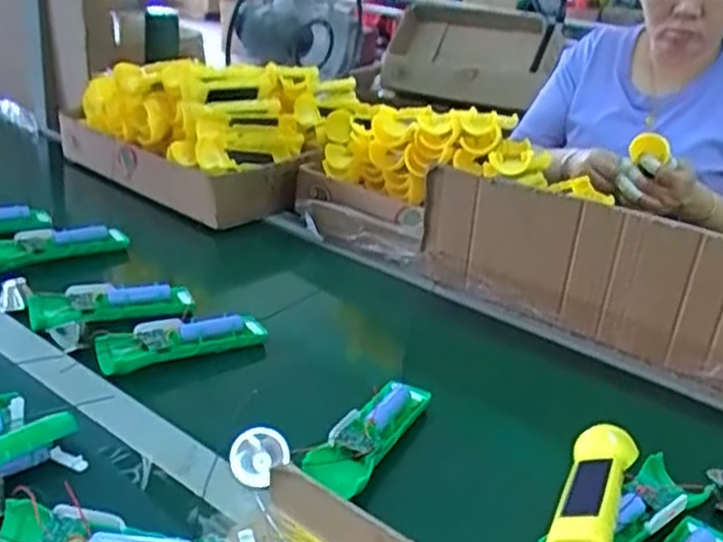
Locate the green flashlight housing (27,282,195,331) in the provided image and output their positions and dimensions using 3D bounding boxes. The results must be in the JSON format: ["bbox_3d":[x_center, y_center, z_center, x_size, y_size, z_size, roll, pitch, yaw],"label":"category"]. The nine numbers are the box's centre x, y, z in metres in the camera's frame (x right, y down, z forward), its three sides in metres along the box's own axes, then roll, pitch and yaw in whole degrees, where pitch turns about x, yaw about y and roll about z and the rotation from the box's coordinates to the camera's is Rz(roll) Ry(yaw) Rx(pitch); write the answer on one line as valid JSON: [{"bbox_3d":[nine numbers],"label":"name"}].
[{"bbox_3d":[-0.266,0.033,0.800,0.165,0.033,0.049,-3,26,-17],"label":"green flashlight housing"}]

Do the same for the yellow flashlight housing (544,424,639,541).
[{"bbox_3d":[0.180,0.166,0.580,0.046,0.027,0.159,15,27,21],"label":"yellow flashlight housing"}]

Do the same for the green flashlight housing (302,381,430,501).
[{"bbox_3d":[0.007,0.134,0.632,0.048,0.023,0.163,15,27,20],"label":"green flashlight housing"}]

